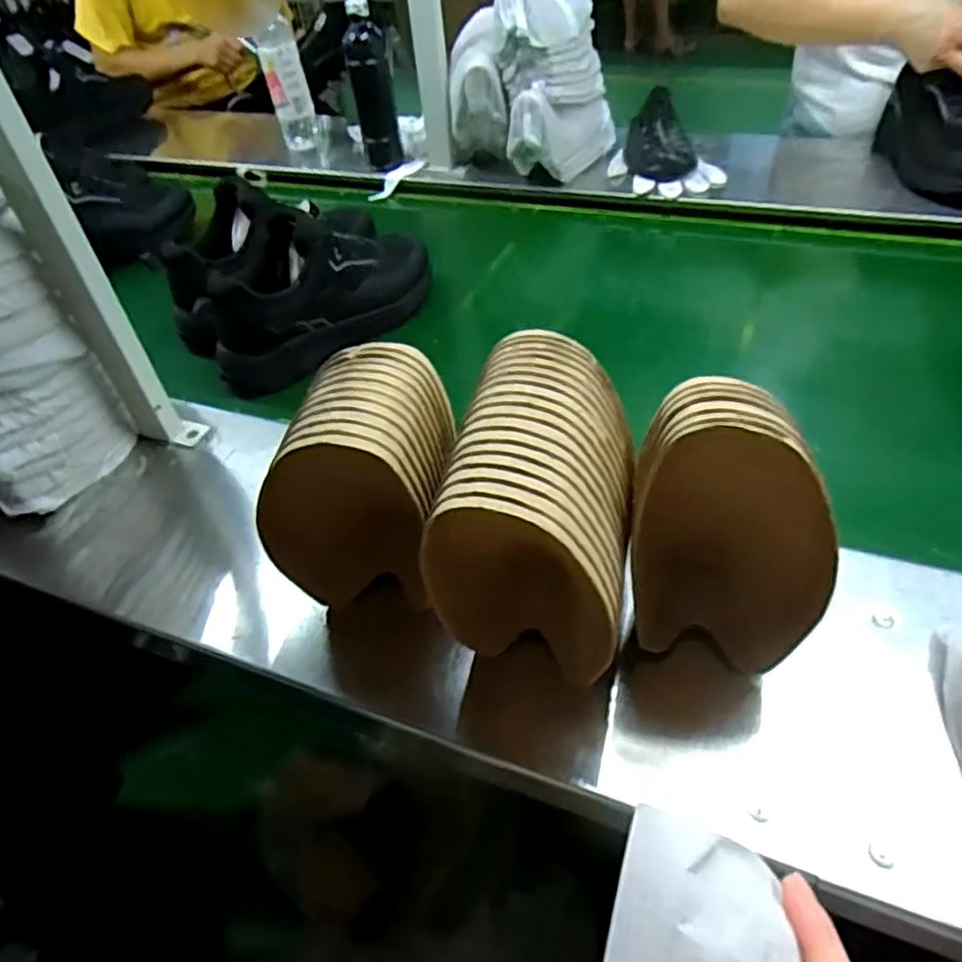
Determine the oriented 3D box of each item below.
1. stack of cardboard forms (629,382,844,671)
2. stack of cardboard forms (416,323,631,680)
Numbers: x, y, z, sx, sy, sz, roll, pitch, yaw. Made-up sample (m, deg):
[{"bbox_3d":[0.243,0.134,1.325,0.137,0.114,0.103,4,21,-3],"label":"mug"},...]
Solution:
[{"bbox_3d":[0.142,0.033,0.402,0.102,0.174,0.072,4,46,11],"label":"stack of cardboard forms"},{"bbox_3d":[0.046,0.023,0.423,0.107,0.179,0.156,8,47,14],"label":"stack of cardboard forms"}]

